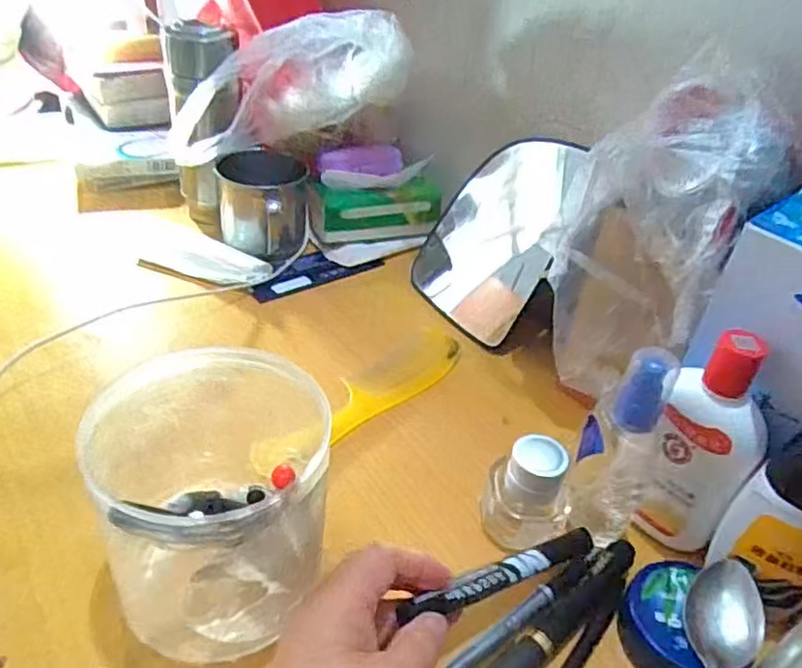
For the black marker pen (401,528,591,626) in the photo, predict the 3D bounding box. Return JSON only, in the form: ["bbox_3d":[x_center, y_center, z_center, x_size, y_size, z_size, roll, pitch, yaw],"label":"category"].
[{"bbox_3d":[0.059,0.134,0.354,0.142,0.015,0.016,-4,37,-38],"label":"black marker pen"}]

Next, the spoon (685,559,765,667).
[{"bbox_3d":[0.145,0.190,0.304,0.035,0.014,0.165,20,57,17],"label":"spoon"}]

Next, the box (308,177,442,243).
[{"bbox_3d":[-0.027,-0.128,0.660,0.137,0.047,0.058,1,39,-6],"label":"box"}]

